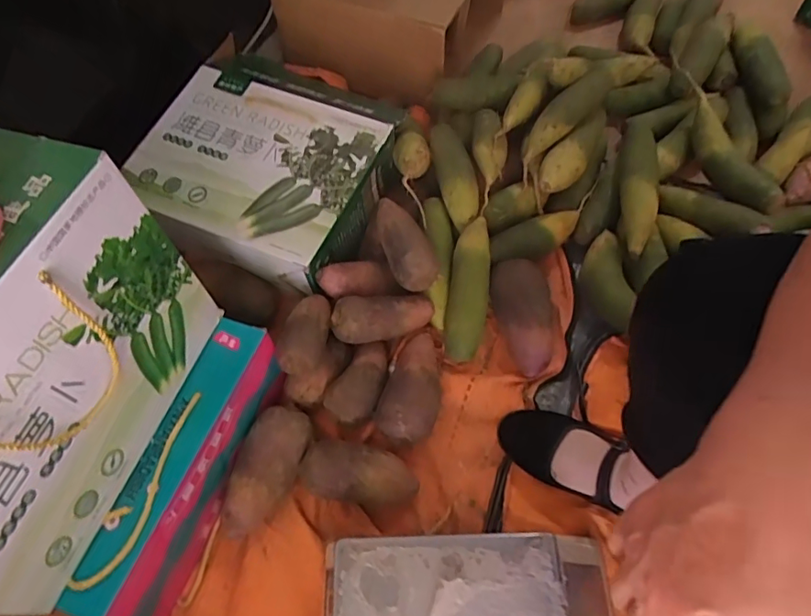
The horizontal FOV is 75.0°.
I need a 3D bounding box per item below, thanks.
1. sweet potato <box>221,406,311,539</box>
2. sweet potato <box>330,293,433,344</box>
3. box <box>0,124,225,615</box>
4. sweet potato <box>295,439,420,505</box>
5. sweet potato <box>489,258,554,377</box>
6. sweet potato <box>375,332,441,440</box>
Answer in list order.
[{"bbox_3d":[-0.168,0.198,0.650,0.072,0.065,0.162,16,63,12],"label":"sweet potato"},{"bbox_3d":[-0.028,0.007,0.729,0.145,0.047,0.065,-8,62,-22],"label":"sweet potato"},{"bbox_3d":[-0.333,0.066,0.471,0.122,0.255,0.354,12,62,10],"label":"box"},{"bbox_3d":[-0.058,0.203,0.647,0.139,0.067,0.069,13,62,10],"label":"sweet potato"},{"bbox_3d":[0.168,0.005,0.742,0.081,0.079,0.165,-8,61,-1],"label":"sweet potato"},{"bbox_3d":[0.013,0.101,0.706,0.075,0.060,0.163,10,51,8],"label":"sweet potato"}]

